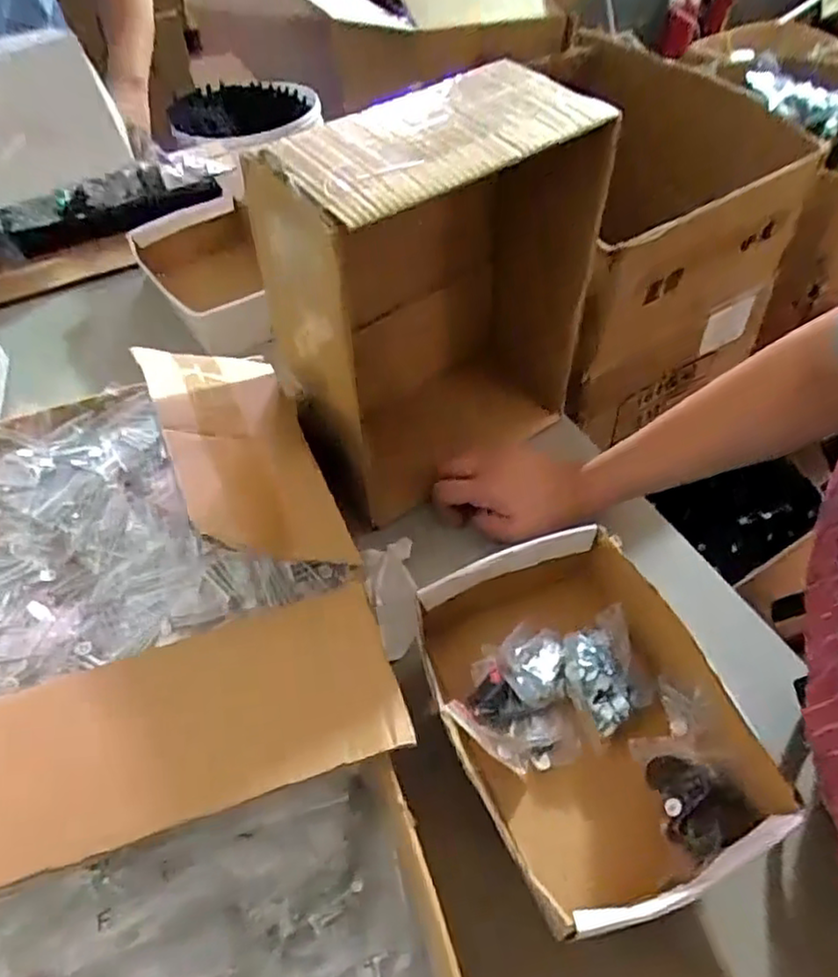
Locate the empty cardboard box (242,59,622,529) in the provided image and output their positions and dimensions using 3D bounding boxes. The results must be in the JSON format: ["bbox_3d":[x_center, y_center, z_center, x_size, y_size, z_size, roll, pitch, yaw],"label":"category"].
[{"bbox_3d":[0.015,-0.138,0.616,0.246,0.378,0.134,-32,56,-22],"label":"empty cardboard box"}]

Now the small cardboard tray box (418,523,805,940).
[{"bbox_3d":[0.114,0.155,0.466,0.172,0.089,0.232,-18,52,-12],"label":"small cardboard tray box"}]

